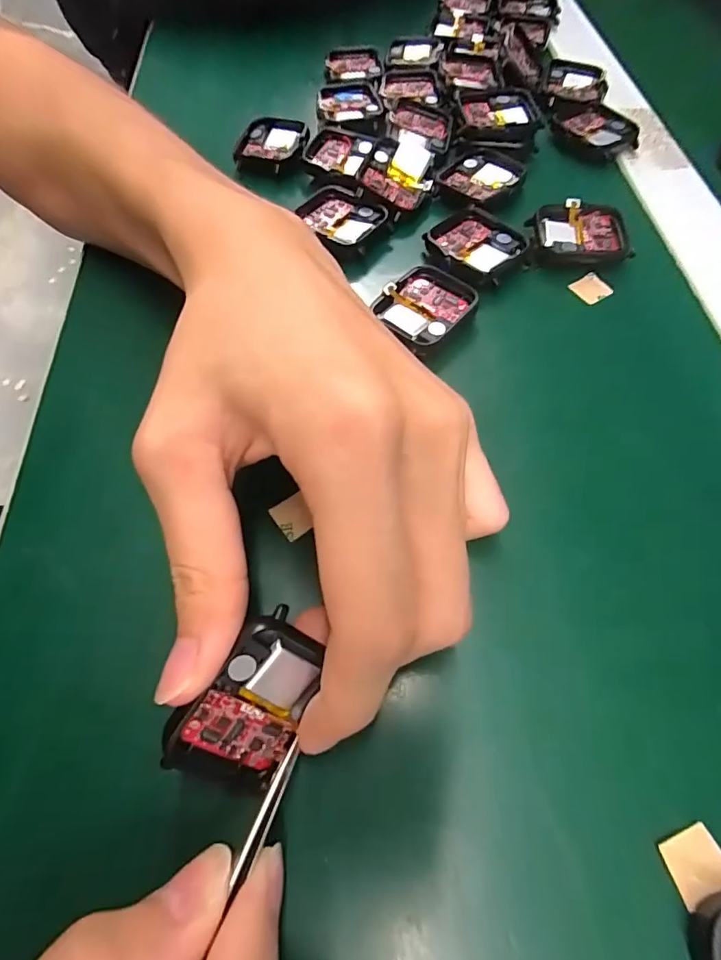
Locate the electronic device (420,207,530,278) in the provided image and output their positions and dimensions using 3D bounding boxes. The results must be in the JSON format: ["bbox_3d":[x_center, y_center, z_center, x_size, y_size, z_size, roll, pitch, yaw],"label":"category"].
[{"bbox_3d":[0.054,-0.114,0.229,0.041,0.005,0.040,41,69,19],"label":"electronic device"}]

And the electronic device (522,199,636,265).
[{"bbox_3d":[0.107,-0.119,0.232,0.045,0.011,0.034,6,62,3],"label":"electronic device"}]

